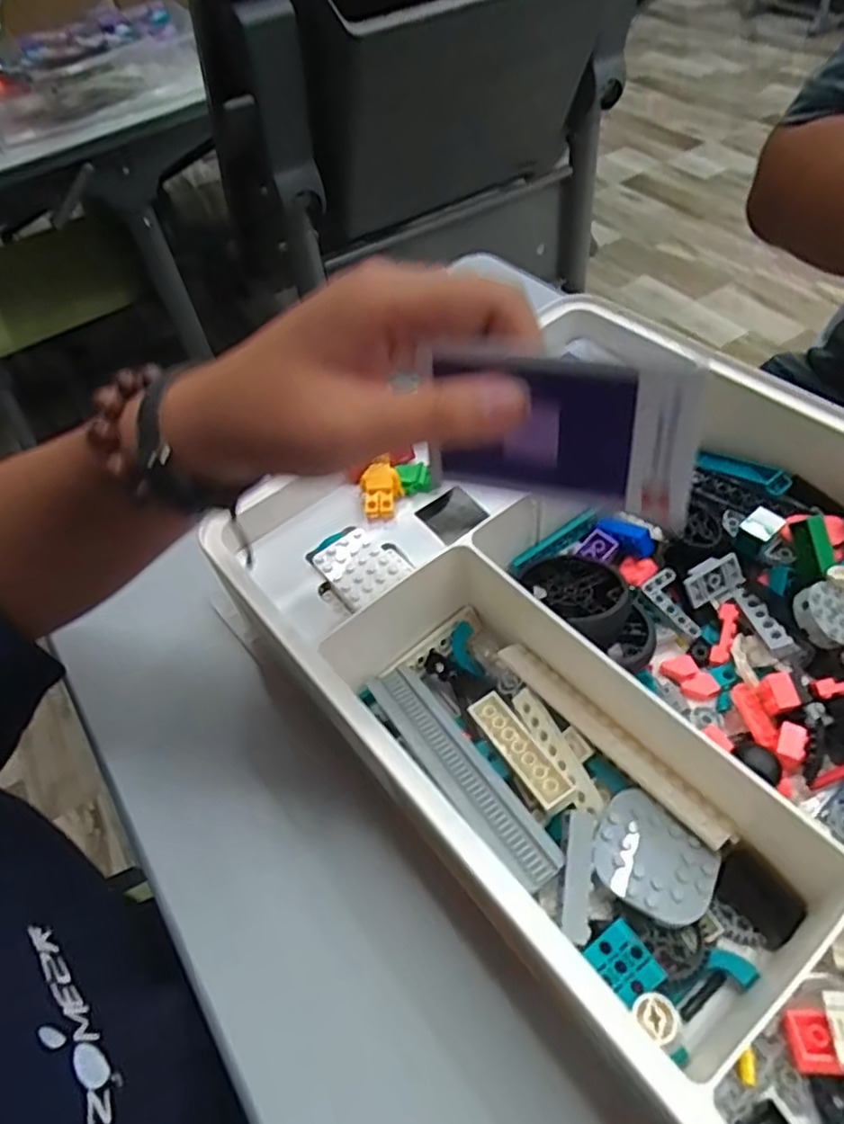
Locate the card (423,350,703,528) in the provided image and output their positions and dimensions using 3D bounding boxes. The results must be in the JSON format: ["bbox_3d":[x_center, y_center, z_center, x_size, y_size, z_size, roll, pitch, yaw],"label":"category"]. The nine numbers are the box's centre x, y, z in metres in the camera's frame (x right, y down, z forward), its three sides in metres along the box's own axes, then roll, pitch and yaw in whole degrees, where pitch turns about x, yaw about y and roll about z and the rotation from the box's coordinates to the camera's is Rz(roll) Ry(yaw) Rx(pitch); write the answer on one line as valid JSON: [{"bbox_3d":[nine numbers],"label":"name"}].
[{"bbox_3d":[0.041,-0.039,0.207,0.080,0.056,0.008,10,47,22],"label":"card"}]

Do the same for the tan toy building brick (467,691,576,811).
[{"bbox_3d":[0.046,0.087,0.313,0.016,0.009,0.063,-33,45,-10],"label":"tan toy building brick"}]

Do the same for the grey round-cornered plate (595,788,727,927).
[{"bbox_3d":[0.093,0.120,0.272,0.041,0.004,0.049,-34,57,-27],"label":"grey round-cornered plate"}]

